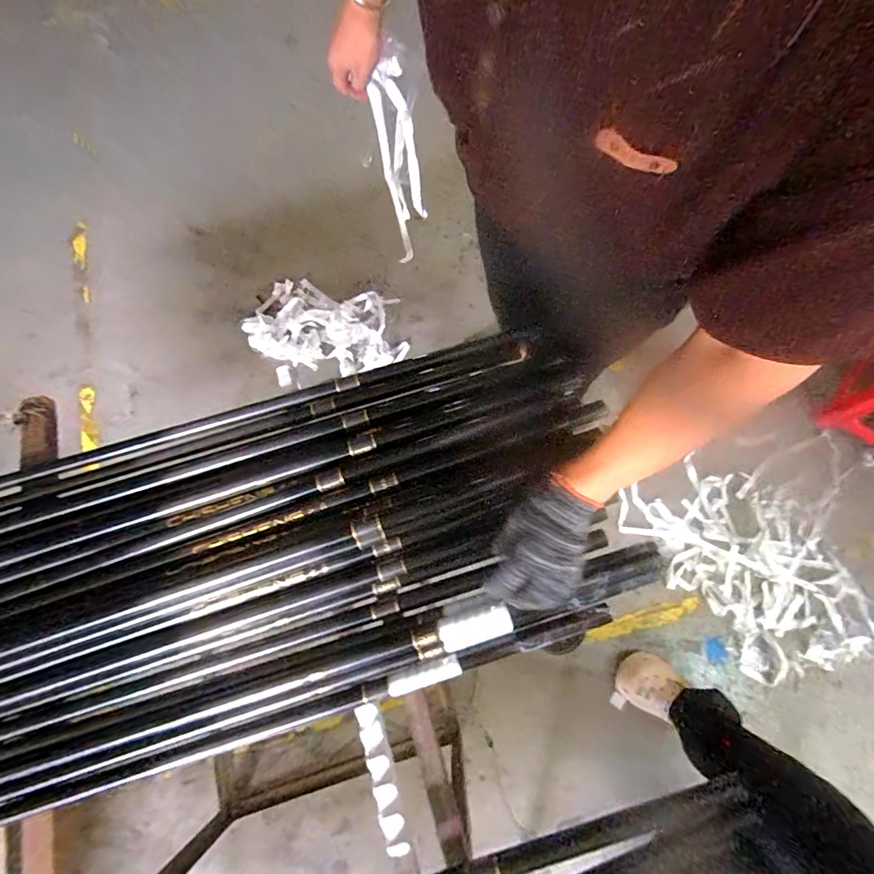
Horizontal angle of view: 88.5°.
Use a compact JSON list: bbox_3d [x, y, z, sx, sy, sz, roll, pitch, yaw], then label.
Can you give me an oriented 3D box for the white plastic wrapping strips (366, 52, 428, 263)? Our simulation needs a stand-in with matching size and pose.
[{"bbox_3d":[-0.062,-0.469,0.862,0.067,0.548,0.037,-3,86,0],"label":"white plastic wrapping strips"}]

